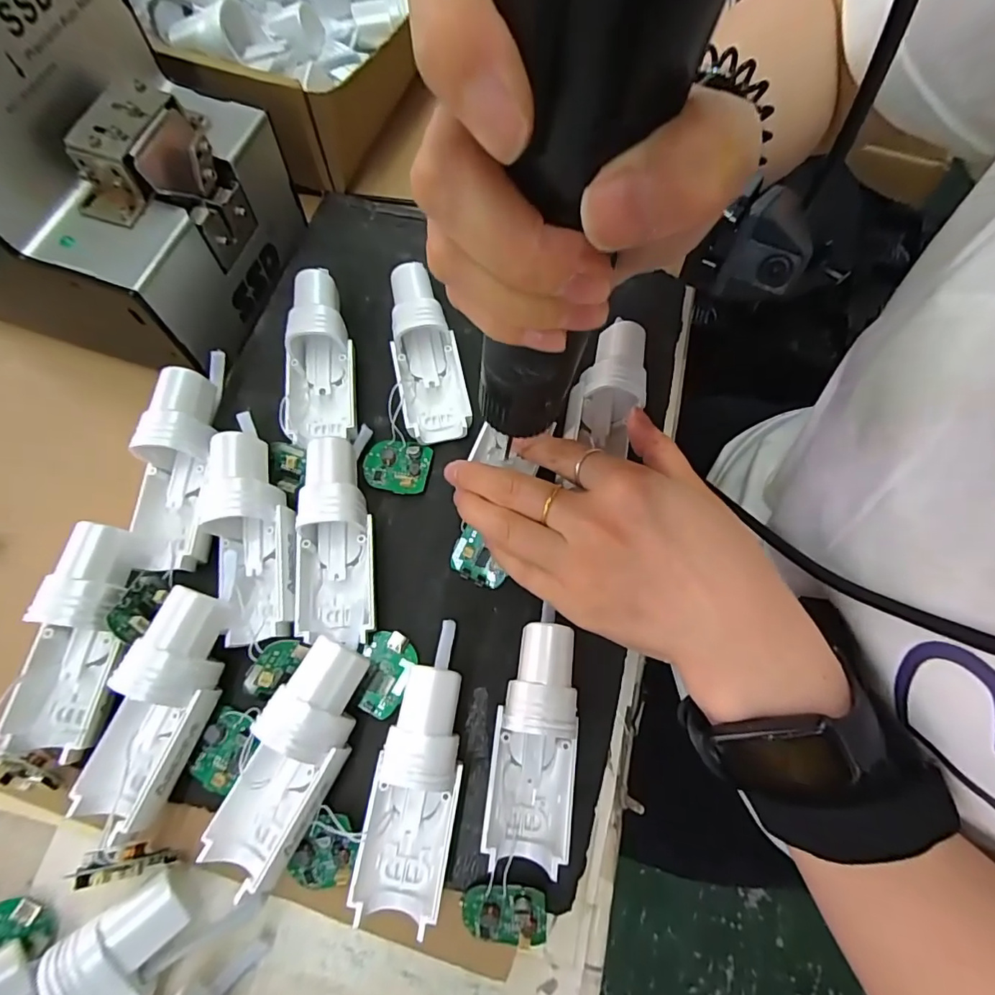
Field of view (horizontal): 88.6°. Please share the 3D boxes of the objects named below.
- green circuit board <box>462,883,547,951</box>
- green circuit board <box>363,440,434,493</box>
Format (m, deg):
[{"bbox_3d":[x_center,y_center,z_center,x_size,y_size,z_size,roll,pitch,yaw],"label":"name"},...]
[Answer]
[{"bbox_3d":[0.003,0.169,0.205,0.034,0.006,0.029,10,104,4],"label":"green circuit board"},{"bbox_3d":[-0.053,-0.017,0.267,0.034,0.007,0.028,11,69,1],"label":"green circuit board"}]

